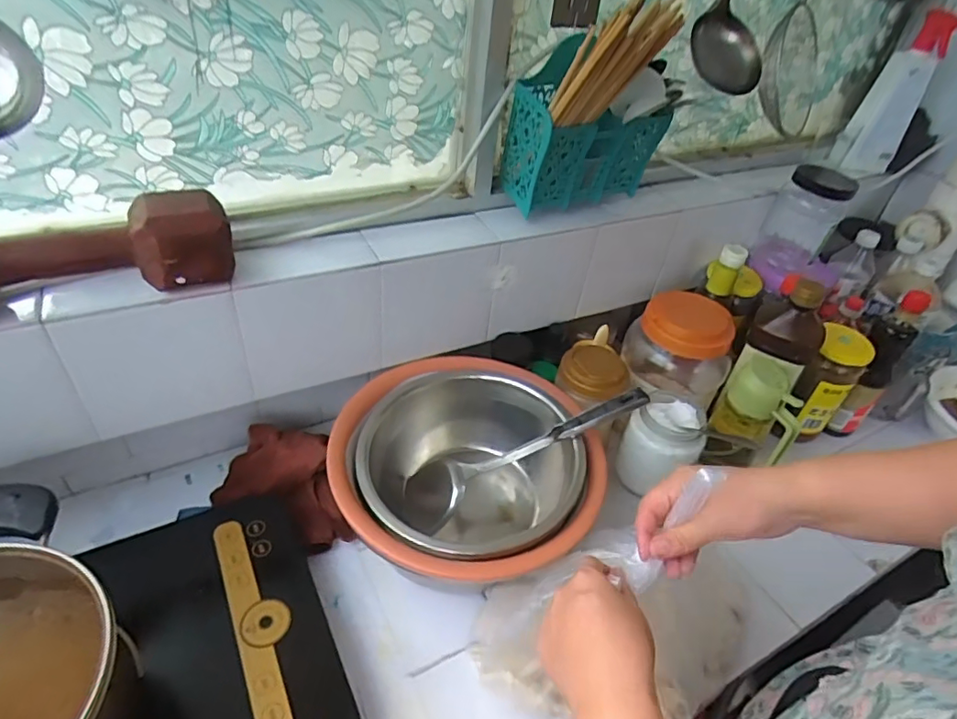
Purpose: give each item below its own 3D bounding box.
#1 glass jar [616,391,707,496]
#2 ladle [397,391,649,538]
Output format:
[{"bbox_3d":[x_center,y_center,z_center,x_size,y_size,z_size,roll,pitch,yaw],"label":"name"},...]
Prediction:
[{"bbox_3d":[0.230,0.106,0.701,0.085,0.110,0.092,4,40,-4],"label":"glass jar"},{"bbox_3d":[0.052,0.112,0.612,0.296,0.041,0.070,-25,41,9],"label":"ladle"}]

